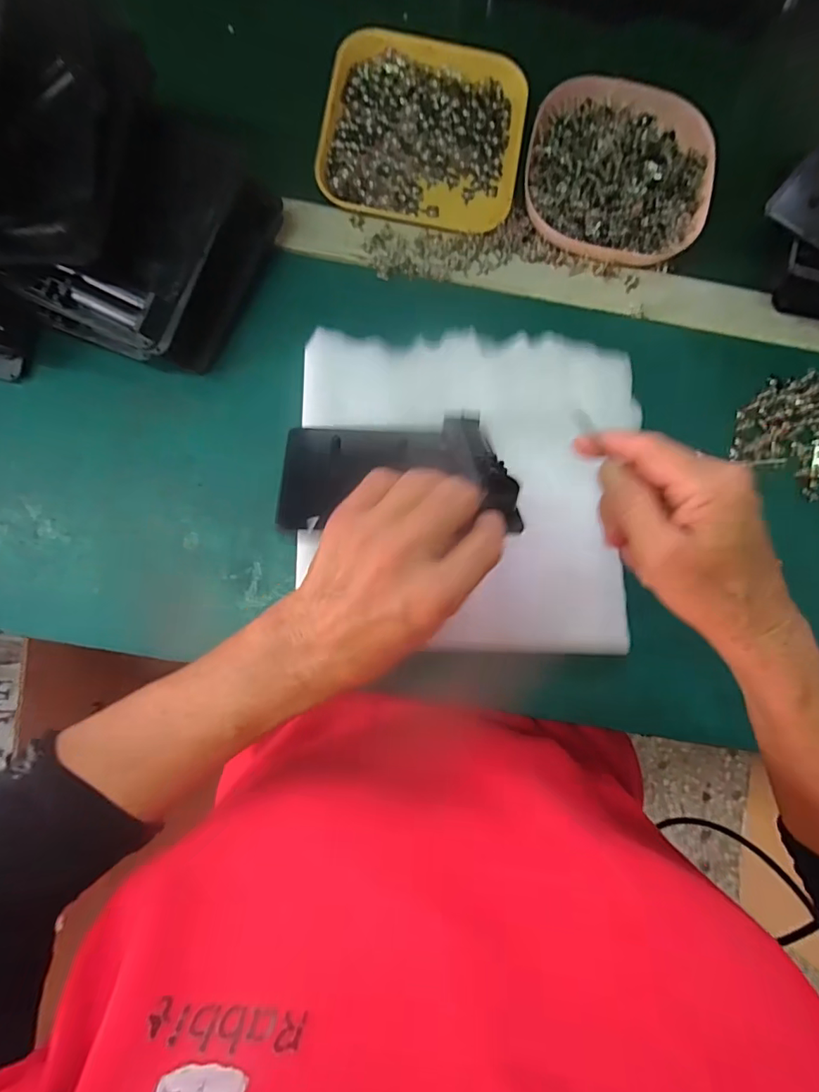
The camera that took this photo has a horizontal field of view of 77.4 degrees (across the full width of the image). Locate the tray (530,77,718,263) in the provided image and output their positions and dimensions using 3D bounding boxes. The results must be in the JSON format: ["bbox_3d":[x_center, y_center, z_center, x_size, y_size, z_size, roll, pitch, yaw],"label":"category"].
[{"bbox_3d":[0.158,-0.285,0.383,0.136,0.026,0.136,12,85,-1],"label":"tray"}]

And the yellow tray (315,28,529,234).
[{"bbox_3d":[0.011,-0.317,0.391,0.146,0.015,0.148,11,85,-1],"label":"yellow tray"}]

